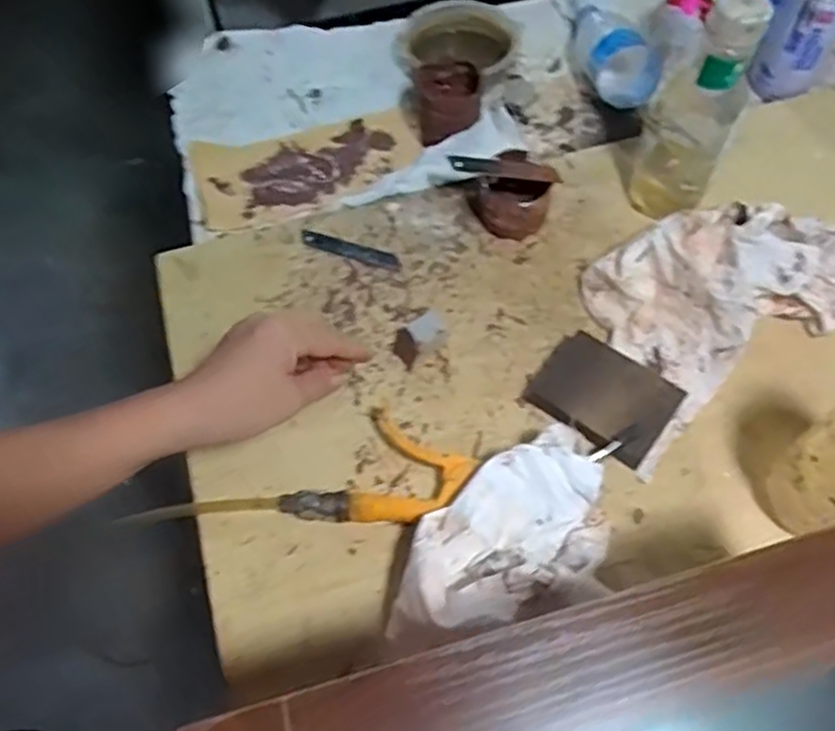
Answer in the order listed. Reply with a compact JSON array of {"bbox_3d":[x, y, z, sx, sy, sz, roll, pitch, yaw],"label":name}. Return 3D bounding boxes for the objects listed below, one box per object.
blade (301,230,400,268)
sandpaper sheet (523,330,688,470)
[{"bbox_3d":[-0.062,-0.108,0.663,0.096,0.005,0.016,16,63,11],"label":"blade"},{"bbox_3d":[0.145,0.025,0.561,0.106,0.033,0.077,31,67,17],"label":"sandpaper sheet"}]

